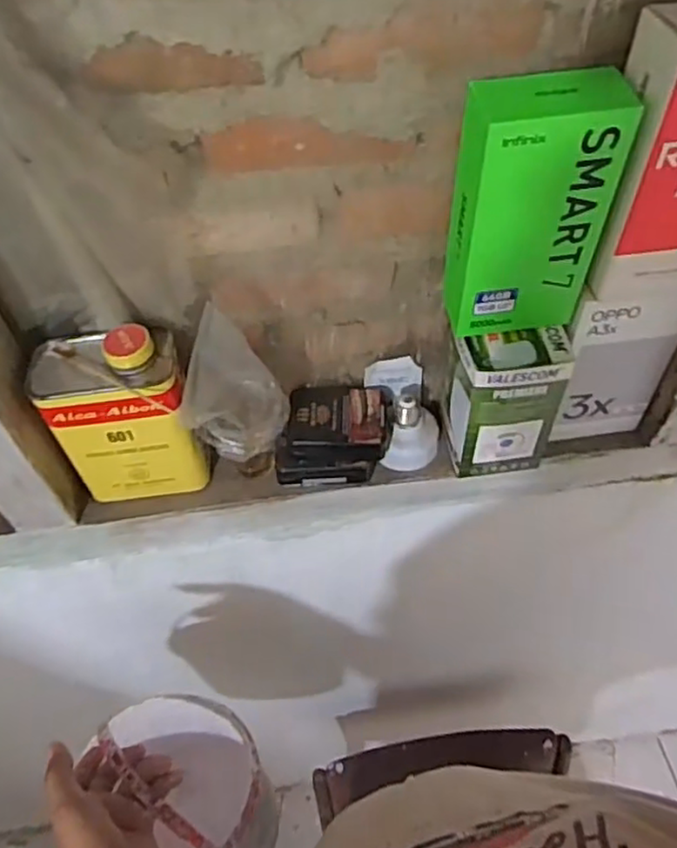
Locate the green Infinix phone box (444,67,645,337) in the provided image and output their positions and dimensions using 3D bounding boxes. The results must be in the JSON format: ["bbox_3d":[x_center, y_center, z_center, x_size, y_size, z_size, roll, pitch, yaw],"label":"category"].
[{"bbox_3d":[0.134,-0.146,0.482,0.103,0.184,0.047,-5,53,-1],"label":"green Infinix phone box"}]

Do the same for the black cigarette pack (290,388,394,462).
[{"bbox_3d":[0.003,-0.002,0.634,0.095,0.029,0.066,1,54,4],"label":"black cigarette pack"}]

